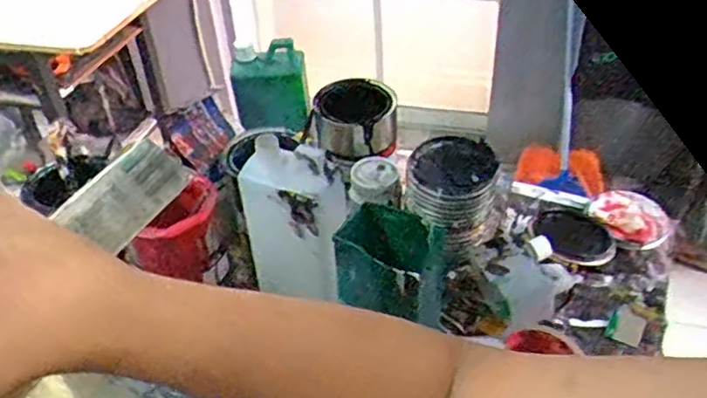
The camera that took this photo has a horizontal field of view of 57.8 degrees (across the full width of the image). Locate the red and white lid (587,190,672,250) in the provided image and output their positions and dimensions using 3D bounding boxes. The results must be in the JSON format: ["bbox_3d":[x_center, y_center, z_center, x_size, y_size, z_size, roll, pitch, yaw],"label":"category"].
[{"bbox_3d":[0.379,0.024,0.869,0.098,0.011,0.112,-11,40,-9],"label":"red and white lid"}]

